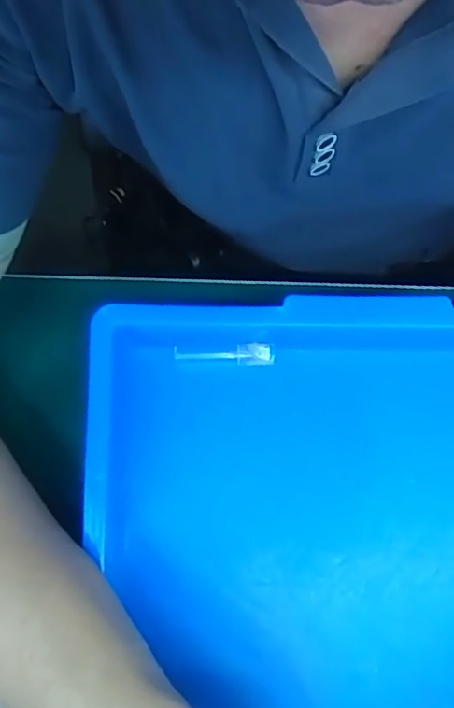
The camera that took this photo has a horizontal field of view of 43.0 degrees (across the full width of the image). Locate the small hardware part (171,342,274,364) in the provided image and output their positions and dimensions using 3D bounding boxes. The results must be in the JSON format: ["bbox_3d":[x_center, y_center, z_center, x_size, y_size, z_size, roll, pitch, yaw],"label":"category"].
[{"bbox_3d":[-0.002,0.000,0.333,0.056,0.010,0.012,2,79,-1],"label":"small hardware part"}]

